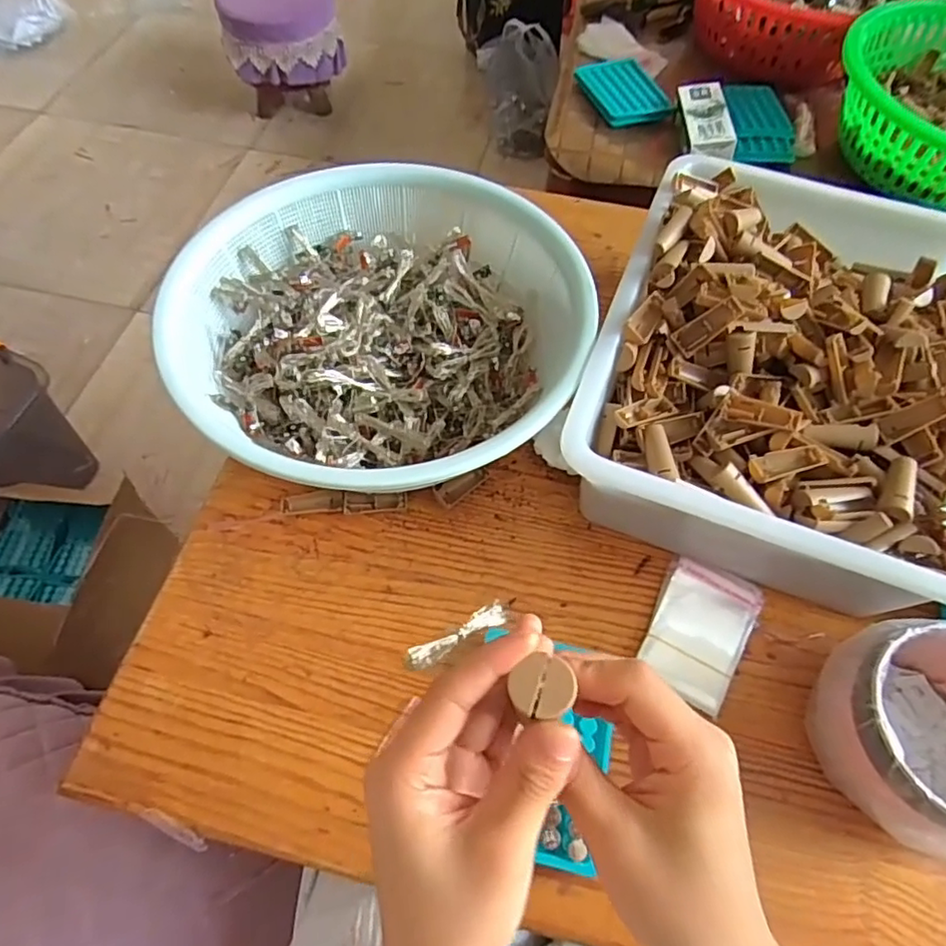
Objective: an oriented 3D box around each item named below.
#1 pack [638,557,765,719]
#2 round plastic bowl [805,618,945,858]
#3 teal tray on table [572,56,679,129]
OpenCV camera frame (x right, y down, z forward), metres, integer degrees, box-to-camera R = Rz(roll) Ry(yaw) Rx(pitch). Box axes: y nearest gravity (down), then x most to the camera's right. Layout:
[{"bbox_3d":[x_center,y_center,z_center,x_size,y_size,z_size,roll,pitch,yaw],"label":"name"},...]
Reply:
[{"bbox_3d":[0.169,0.115,0.453,0.068,0.012,0.104,28,62,13],"label":"pack"},{"bbox_3d":[0.286,0.160,0.386,0.118,0.088,0.116,1,60,-2],"label":"round plastic bowl"},{"bbox_3d":[0.207,-0.526,0.842,0.096,0.018,0.138,-16,62,-11],"label":"teal tray on table"}]

